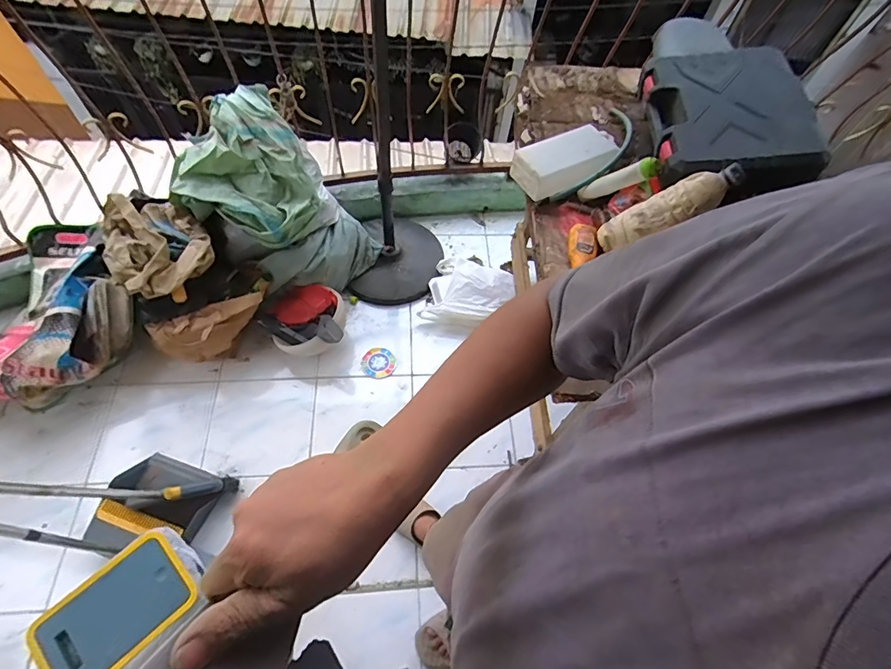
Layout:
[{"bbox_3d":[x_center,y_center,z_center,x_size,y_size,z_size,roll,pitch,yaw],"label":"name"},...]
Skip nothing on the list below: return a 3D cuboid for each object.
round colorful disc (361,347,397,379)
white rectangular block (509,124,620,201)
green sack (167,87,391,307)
[{"bbox_3d":[-0.214,0.090,1.514,0.104,0.012,0.098,2,61,-3],"label":"round colorful disc"},{"bbox_3d":[0.243,-0.347,0.927,0.220,0.057,0.100,-28,66,-18],"label":"white rectangular block"},{"bbox_3d":[-0.512,-0.390,1.434,0.448,0.420,0.400,34,64,14],"label":"green sack"}]

